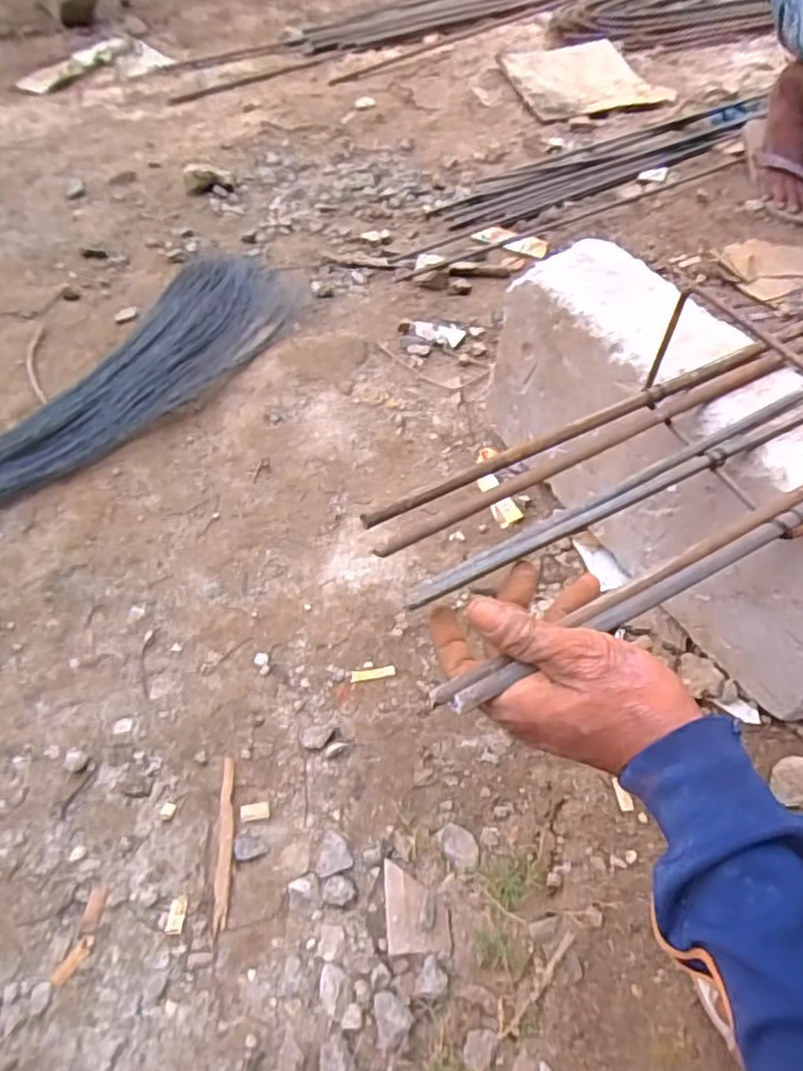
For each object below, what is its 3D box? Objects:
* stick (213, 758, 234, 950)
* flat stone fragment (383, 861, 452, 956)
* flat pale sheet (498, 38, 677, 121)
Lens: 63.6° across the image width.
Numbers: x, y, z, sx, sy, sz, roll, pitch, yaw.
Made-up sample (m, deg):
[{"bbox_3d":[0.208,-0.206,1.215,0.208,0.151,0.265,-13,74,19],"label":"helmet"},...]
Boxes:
[{"bbox_3d":[-0.126,0.220,0.463,0.010,0.009,0.114,-5,54,-3],"label":"stick"},{"bbox_3d":[0.011,0.251,0.438,0.043,0.010,0.053,-1,54,-1],"label":"flat stone fragment"},{"bbox_3d":[0.343,-0.878,1.233,0.257,0.016,0.273,-11,54,-8],"label":"flat pale sheet"}]

